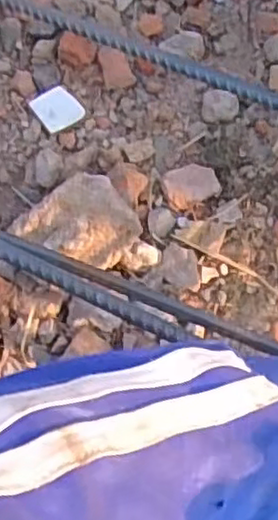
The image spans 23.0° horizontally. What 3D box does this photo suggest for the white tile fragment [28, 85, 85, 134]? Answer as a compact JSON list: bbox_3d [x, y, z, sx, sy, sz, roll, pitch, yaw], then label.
[{"bbox_3d":[-0.067,-0.127,0.574,0.037,0.008,0.034,-32,80,-6],"label":"white tile fragment"}]

